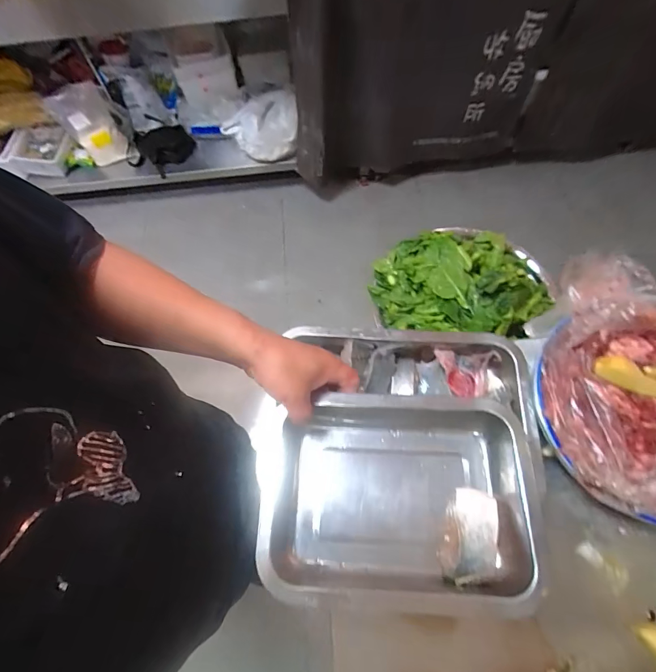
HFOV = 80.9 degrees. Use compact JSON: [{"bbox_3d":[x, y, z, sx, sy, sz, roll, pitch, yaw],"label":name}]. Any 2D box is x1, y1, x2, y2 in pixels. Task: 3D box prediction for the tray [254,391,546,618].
[{"bbox_3d":[0.071,0.159,0.393,0.281,0.057,0.188,2,67,3],"label":"tray"}]

